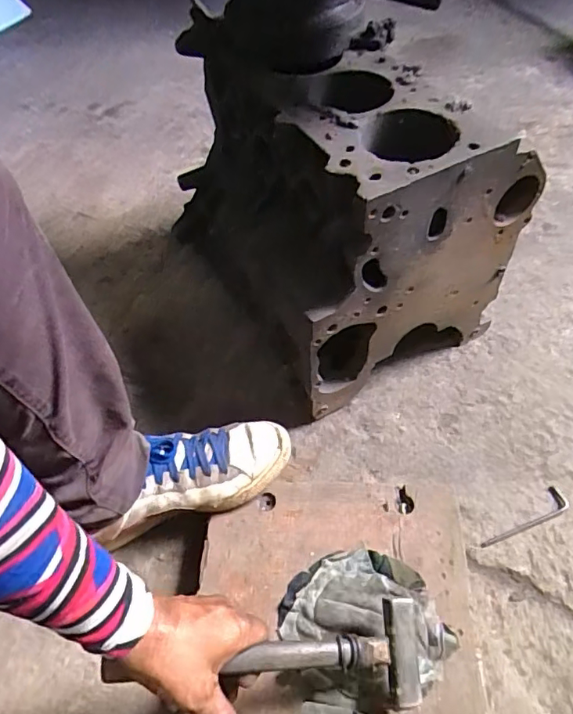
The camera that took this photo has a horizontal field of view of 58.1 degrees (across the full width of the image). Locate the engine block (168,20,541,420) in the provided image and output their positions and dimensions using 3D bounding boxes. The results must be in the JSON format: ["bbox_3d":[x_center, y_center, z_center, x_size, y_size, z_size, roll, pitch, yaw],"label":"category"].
[{"bbox_3d":[0.039,-0.211,0.677,0.278,0.314,0.430,-26,58,-14],"label":"engine block"}]

